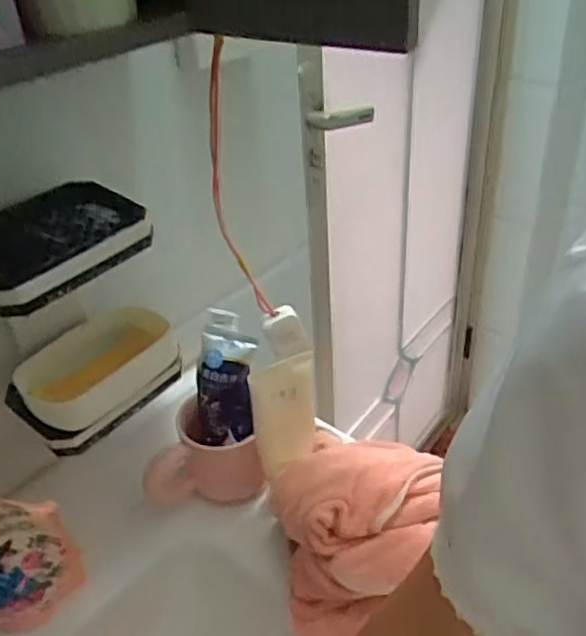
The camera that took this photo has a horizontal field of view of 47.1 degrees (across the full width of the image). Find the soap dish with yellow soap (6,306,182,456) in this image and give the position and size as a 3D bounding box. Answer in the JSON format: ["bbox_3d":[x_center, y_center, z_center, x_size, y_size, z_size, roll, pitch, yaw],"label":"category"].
[{"bbox_3d":[-0.160,0.046,0.558,0.137,0.049,0.088,-30,42,-31],"label":"soap dish with yellow soap"}]

